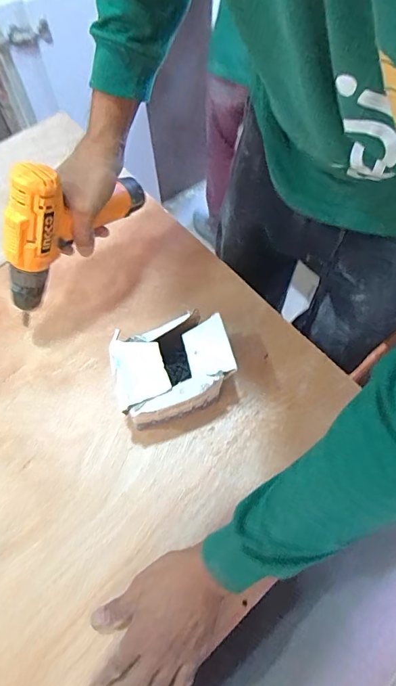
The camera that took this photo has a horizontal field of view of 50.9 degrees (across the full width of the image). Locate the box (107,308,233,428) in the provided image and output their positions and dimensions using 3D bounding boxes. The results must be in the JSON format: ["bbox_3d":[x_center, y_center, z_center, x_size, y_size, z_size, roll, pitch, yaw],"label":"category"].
[{"bbox_3d":[-0.030,0.040,0.549,0.144,0.103,0.111,-17,67,-7],"label":"box"}]

